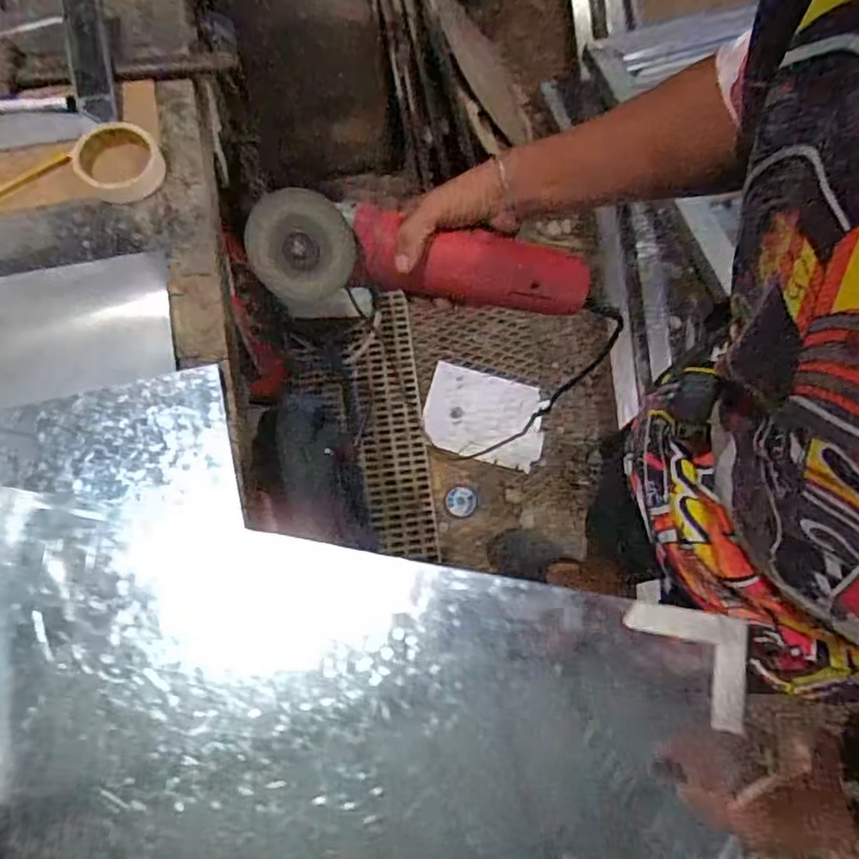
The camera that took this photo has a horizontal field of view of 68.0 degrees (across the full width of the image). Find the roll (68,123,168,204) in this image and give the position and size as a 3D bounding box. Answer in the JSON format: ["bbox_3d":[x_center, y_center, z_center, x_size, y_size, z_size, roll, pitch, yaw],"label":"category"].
[{"bbox_3d":[-0.351,-0.305,0.720,0.085,0.039,0.090,42,76,10],"label":"roll"}]

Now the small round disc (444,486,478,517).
[{"bbox_3d":[0.074,0.168,1.495,0.073,0.004,0.071,3,69,0],"label":"small round disc"}]

